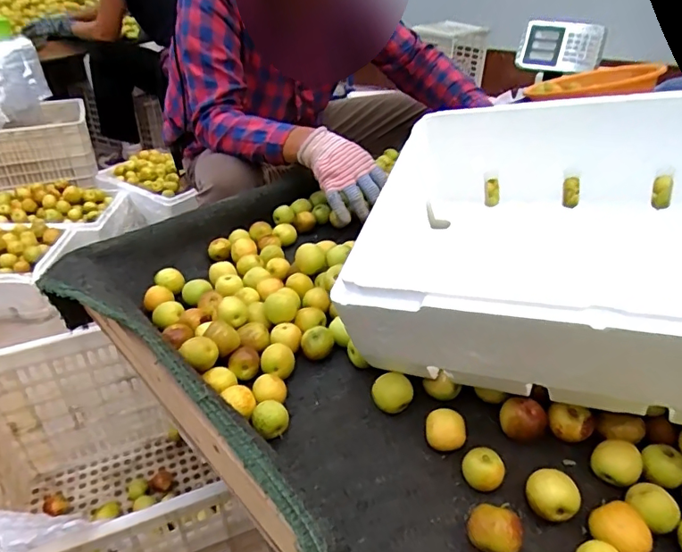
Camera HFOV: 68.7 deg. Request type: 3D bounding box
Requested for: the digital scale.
[{"bbox_3d":[0.615,-0.639,1.398,0.224,0.121,0.051,8,34,10],"label":"digital scale"}]

